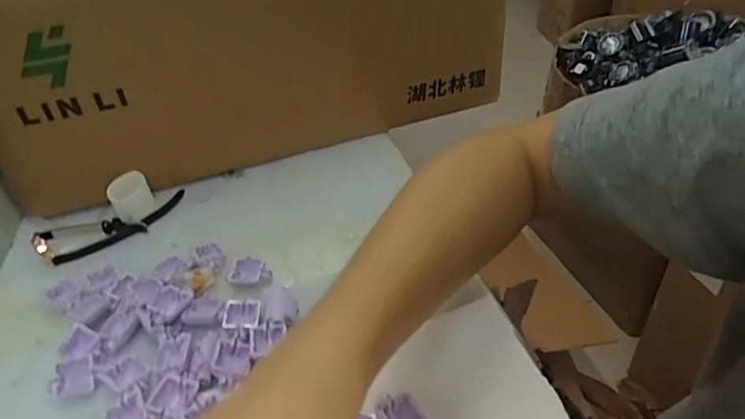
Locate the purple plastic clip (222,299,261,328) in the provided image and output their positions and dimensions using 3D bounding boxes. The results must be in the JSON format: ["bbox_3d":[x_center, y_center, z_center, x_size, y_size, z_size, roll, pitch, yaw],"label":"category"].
[{"bbox_3d":[-0.076,0.060,0.304,0.020,0.005,0.023,-3,39,3],"label":"purple plastic clip"}]

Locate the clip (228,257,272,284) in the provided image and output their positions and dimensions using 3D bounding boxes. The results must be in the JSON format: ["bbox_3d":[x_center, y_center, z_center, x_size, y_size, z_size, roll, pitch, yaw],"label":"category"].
[{"bbox_3d":[-0.078,0.041,0.333,0.025,0.011,0.018,6,40,15],"label":"clip"}]

